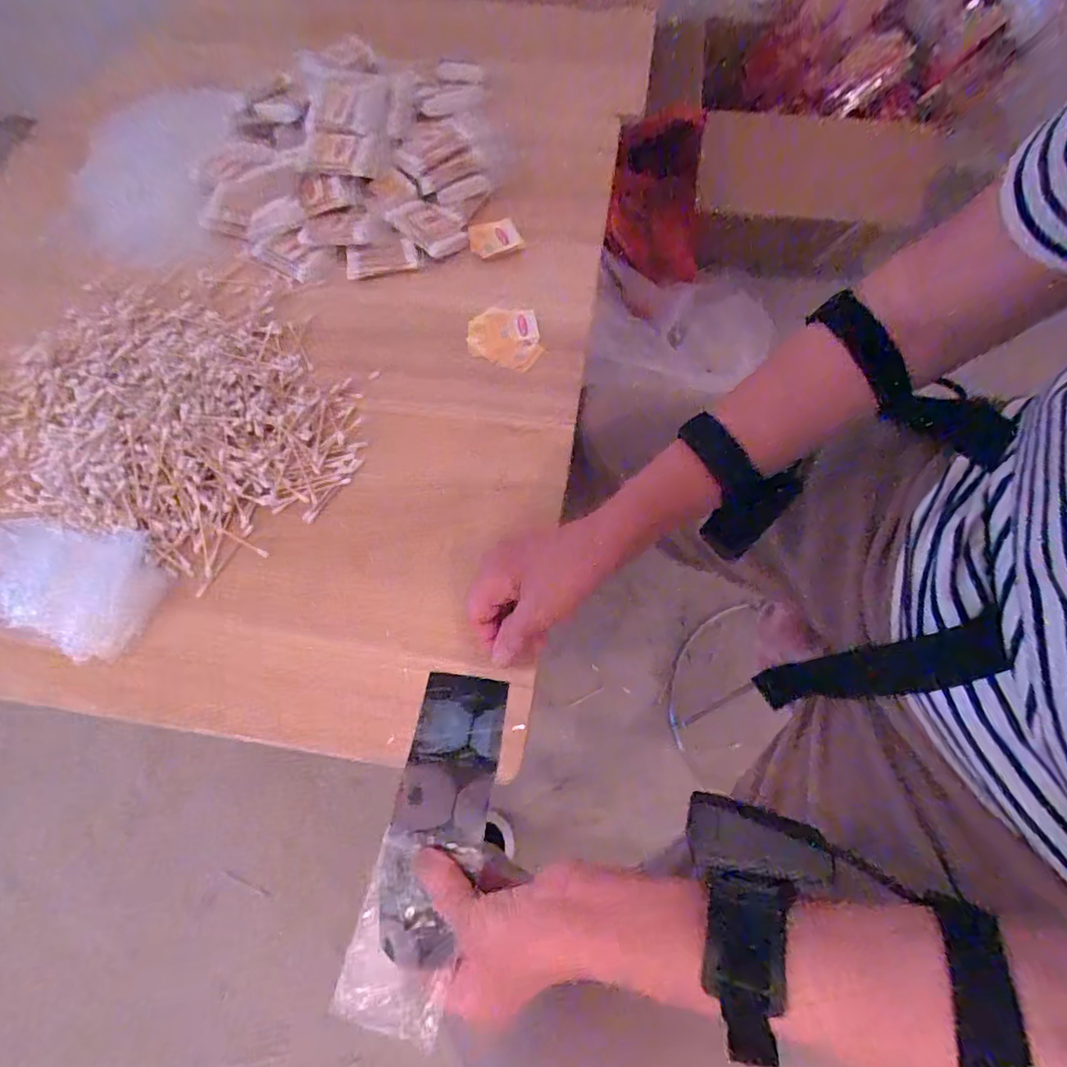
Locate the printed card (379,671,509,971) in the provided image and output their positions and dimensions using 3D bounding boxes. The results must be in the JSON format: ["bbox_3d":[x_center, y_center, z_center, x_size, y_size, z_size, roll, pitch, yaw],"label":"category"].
[{"bbox_3d":[-0.060,0.181,0.373,0.061,0.010,0.171,7,63,2],"label":"printed card"}]

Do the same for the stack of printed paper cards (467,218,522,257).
[{"bbox_3d":[-0.042,-0.318,0.600,0.052,0.005,0.050,-15,65,-4],"label":"stack of printed paper cards"}]

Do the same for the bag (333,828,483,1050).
[{"bbox_3d":[-0.077,0.241,0.345,0.064,0.011,0.105,13,67,6],"label":"bag"}]

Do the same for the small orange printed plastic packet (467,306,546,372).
[{"bbox_3d":[-0.027,-0.196,0.556,0.075,0.007,0.071,8,65,6],"label":"small orange printed plastic packet"}]

